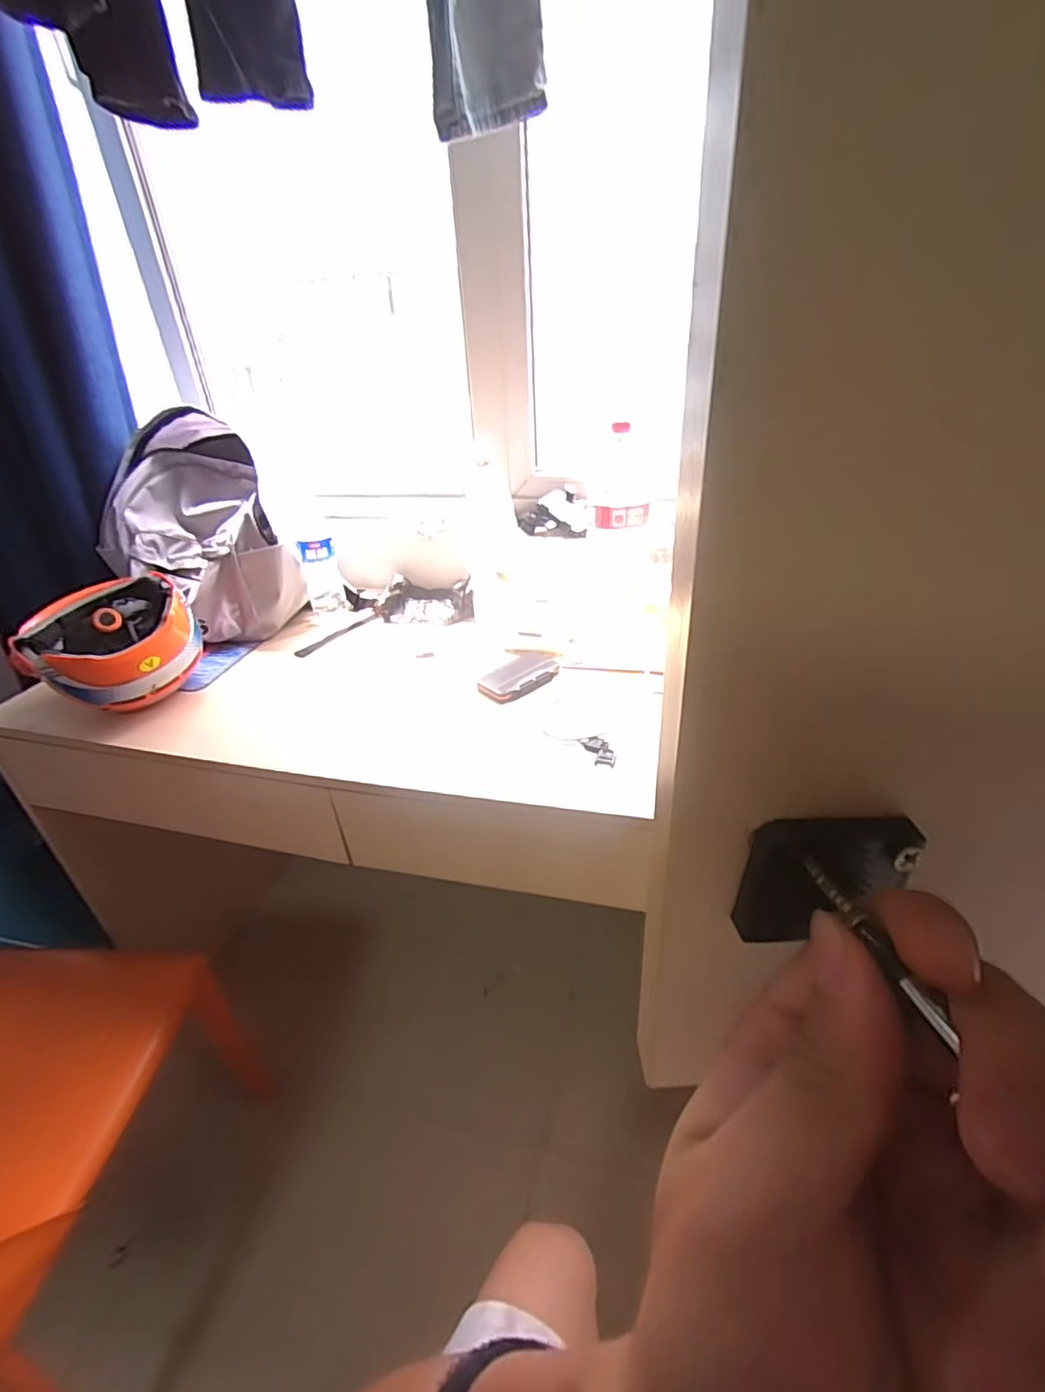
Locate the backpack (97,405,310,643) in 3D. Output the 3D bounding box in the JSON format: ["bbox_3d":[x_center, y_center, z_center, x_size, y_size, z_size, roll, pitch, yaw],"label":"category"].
[{"bbox_3d":[-0.607,-0.320,1.112,0.380,0.323,0.275,23,41,36],"label":"backpack"}]

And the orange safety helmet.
[{"bbox_3d":[-0.633,-0.077,0.901,0.221,0.137,0.266,-26,38,-31],"label":"orange safety helmet"}]

